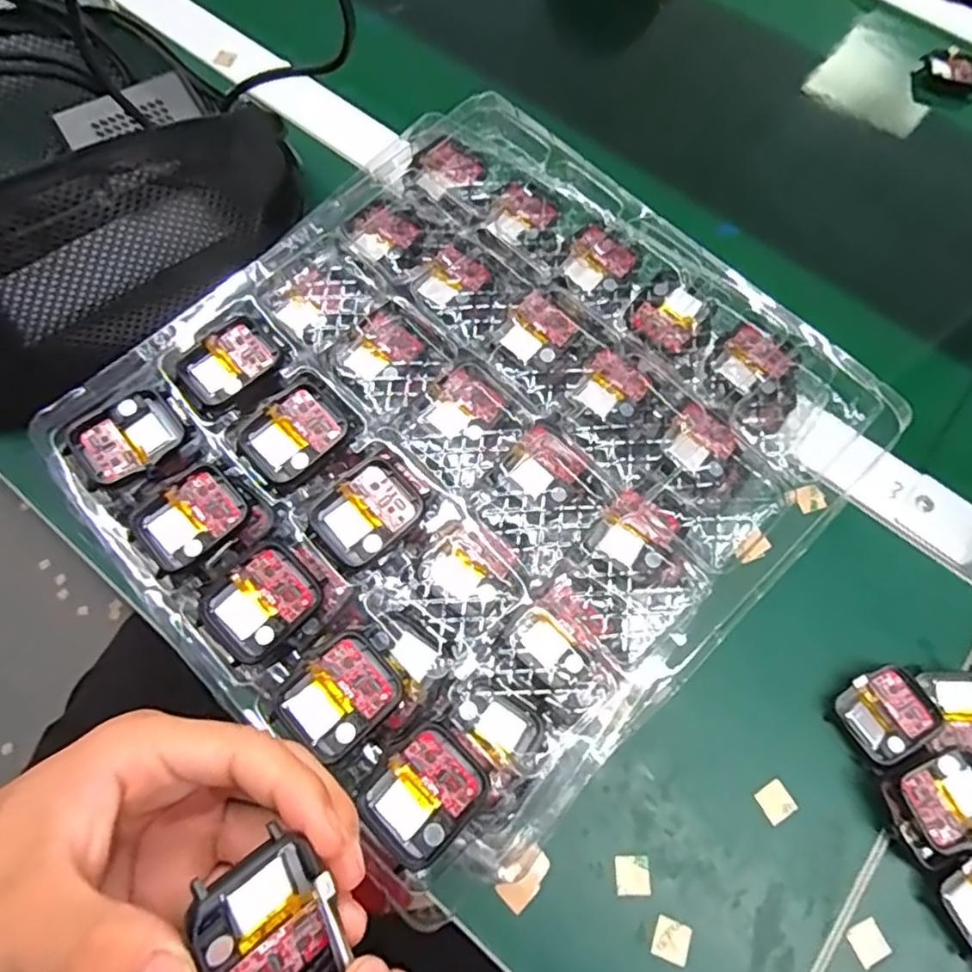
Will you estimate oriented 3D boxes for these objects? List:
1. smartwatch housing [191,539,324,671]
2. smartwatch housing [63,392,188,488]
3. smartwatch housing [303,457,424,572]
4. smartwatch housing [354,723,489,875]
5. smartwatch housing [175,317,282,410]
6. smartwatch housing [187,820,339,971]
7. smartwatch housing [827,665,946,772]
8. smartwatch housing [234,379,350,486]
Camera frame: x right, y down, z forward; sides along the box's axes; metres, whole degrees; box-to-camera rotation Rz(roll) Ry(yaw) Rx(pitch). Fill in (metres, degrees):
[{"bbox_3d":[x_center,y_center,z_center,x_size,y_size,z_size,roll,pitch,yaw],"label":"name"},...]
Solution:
[{"bbox_3d":[-0.092,0.049,0.260,0.036,0.012,0.045,43,72,14],"label":"smartwatch housing"},{"bbox_3d":[-0.160,-0.021,0.282,0.043,0.006,0.036,-38,74,-16],"label":"smartwatch housing"},{"bbox_3d":[-0.051,0.011,0.271,0.045,0.007,0.037,-38,74,-16],"label":"smartwatch housing"},{"bbox_3d":[-0.023,0.115,0.236,0.035,0.008,0.043,41,72,13],"label":"smartwatch housing"},{"bbox_3d":[-0.120,-0.057,0.297,0.044,0.007,0.035,-37,74,-16],"label":"smartwatch housing"},{"bbox_3d":[-0.061,0.126,0.176,0.033,0.005,0.045,-24,100,-41],"label":"smartwatch housing"},{"bbox_3d":[0.198,0.113,0.314,0.043,0.013,0.038,-28,72,-12],"label":"smartwatch housing"},{"bbox_3d":[-0.086,-0.024,0.283,0.046,0.004,0.037,-42,75,-17],"label":"smartwatch housing"}]

